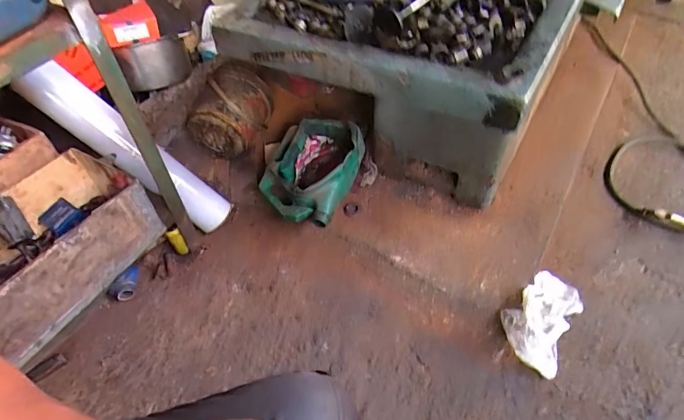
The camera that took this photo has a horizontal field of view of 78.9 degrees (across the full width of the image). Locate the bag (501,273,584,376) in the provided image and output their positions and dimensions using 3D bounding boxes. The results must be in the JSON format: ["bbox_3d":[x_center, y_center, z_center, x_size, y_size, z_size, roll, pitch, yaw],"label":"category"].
[{"bbox_3d":[0.429,0.221,0.889,0.135,0.073,0.223,28,55,24],"label":"bag"}]

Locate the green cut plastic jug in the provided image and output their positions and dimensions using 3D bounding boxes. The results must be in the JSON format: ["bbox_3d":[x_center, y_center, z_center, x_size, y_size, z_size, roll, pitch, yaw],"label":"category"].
[{"bbox_3d":[-0.072,-0.091,1.086,0.199,0.146,0.299,14,50,16],"label":"green cut plastic jug"}]

